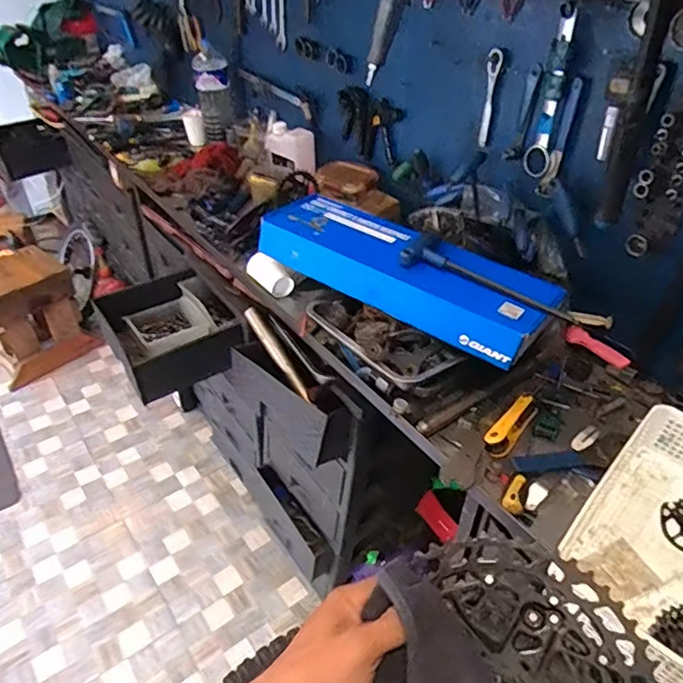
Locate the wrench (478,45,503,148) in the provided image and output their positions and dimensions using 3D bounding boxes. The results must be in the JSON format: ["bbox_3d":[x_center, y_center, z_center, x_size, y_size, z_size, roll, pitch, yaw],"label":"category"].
[{"bbox_3d":[0.270,-0.447,1.027,0.031,0.167,0.009,29,45,28],"label":"wrench"}]

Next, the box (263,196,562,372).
[{"bbox_3d":[0.102,-0.127,0.968,0.512,0.077,0.184,27,45,28],"label":"box"}]

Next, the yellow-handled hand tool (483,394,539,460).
[{"bbox_3d":[0.267,0.131,0.867,0.040,0.024,0.130,29,47,30],"label":"yellow-handled hand tool"}]

